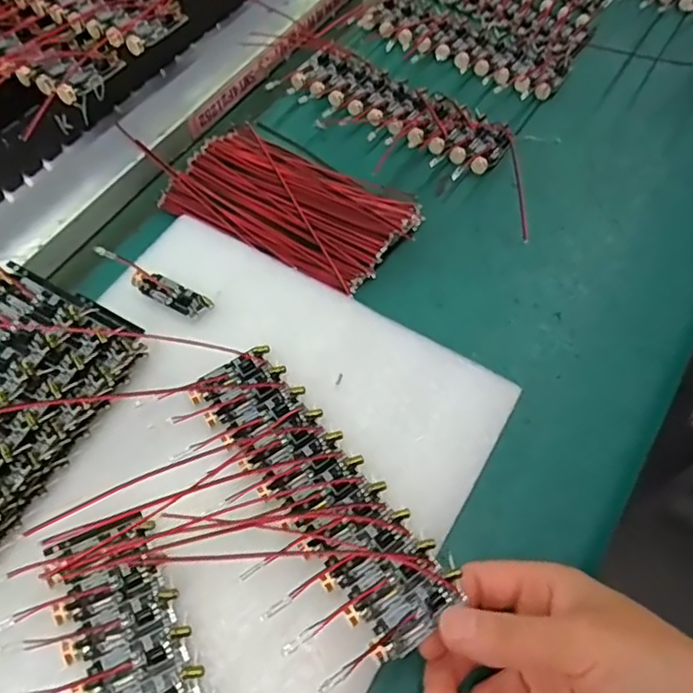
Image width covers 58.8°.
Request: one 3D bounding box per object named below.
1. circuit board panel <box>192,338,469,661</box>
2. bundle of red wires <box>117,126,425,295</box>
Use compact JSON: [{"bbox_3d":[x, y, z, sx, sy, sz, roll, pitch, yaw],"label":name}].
[{"bbox_3d":[-0.014,0.058,0.271,0.044,0.006,0.152,-31,58,-20],"label":"circuit board panel"},{"bbox_3d":[-0.035,-0.093,0.368,0.148,0.011,0.083,31,63,13],"label":"bundle of red wires"}]

